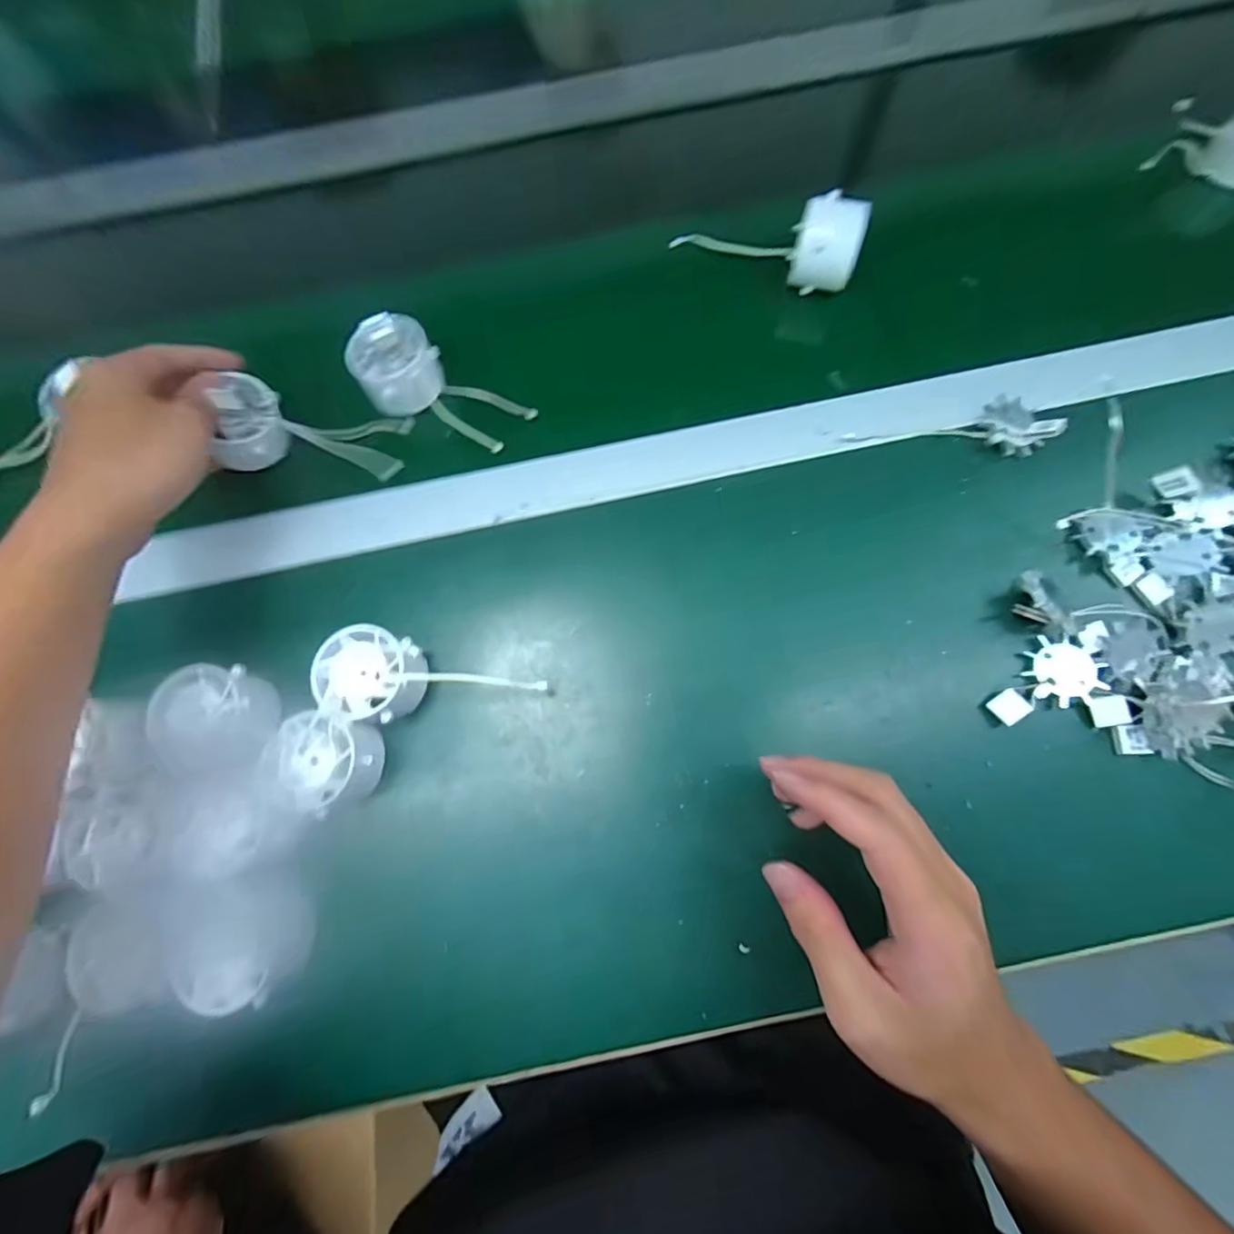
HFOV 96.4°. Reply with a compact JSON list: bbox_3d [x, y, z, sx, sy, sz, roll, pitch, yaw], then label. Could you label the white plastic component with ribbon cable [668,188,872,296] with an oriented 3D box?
[{"bbox_3d":[0.106,-0.258,0.387,0.127,0.044,0.039,17,75,26],"label":"white plastic component with ribbon cable"}]

